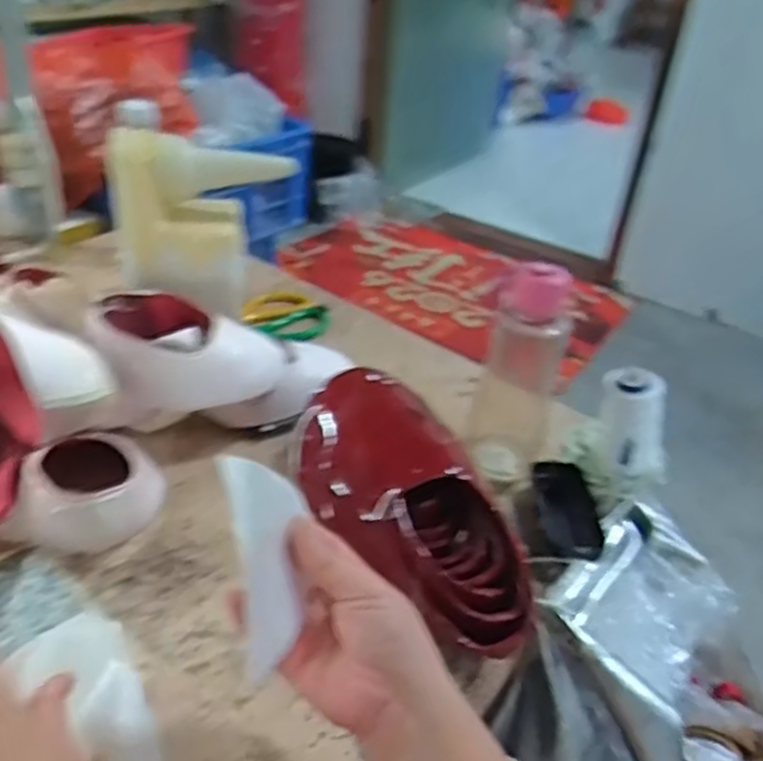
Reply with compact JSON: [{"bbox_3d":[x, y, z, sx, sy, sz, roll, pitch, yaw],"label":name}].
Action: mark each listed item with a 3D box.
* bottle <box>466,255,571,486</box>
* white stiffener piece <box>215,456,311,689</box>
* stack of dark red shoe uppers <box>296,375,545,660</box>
[{"bbox_3d":[0.127,-0.006,0.675,0.074,0.212,0.057,15,35,12],"label":"bottle"},{"bbox_3d":[-0.060,0.096,0.405,0.043,0.008,0.119,-14,73,1],"label":"white stiffener piece"},{"bbox_3d":[0.009,0.088,0.591,0.126,0.071,0.287,-8,37,-20],"label":"stack of dark red shoe uppers"}]

